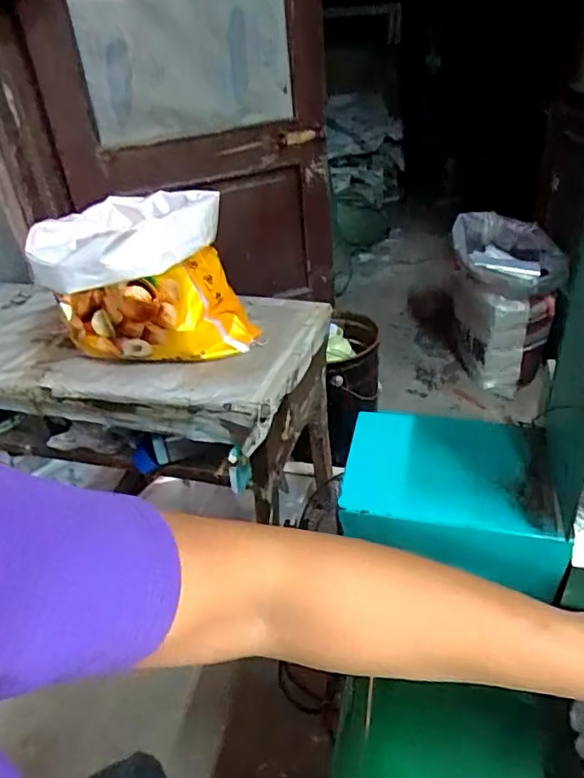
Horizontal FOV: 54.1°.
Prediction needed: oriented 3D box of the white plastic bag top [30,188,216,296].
[{"bbox_3d":[-0.293,-0.267,1.002,0.248,0.081,0.298,15,40,29],"label":"white plastic bag top"}]

